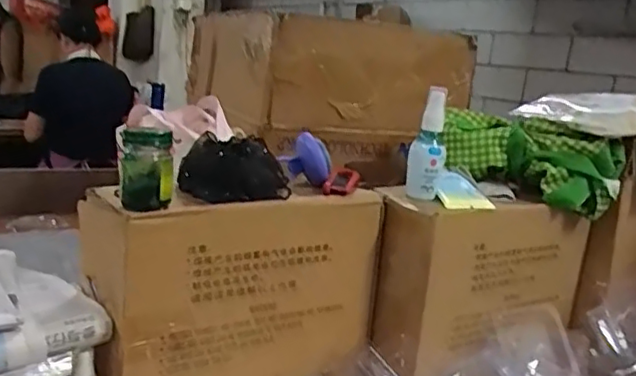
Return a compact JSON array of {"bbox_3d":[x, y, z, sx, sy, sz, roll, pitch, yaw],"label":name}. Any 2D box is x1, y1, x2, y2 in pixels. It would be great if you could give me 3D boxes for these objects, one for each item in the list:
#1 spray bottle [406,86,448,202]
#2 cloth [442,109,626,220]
[{"bbox_3d":[0.120,-0.046,0.689,0.038,0.115,0.037,8,12,9],"label":"spray bottle"},{"bbox_3d":[0.252,-0.034,0.772,0.208,0.088,0.083,14,14,34],"label":"cloth"}]

